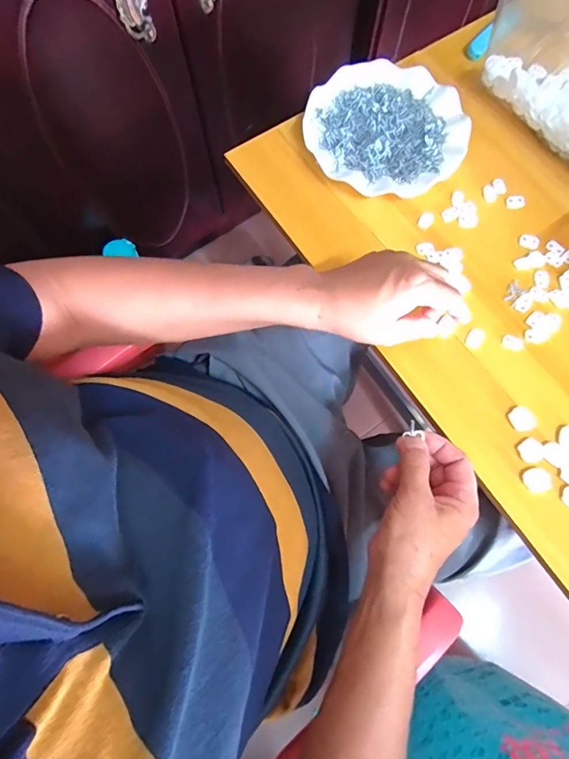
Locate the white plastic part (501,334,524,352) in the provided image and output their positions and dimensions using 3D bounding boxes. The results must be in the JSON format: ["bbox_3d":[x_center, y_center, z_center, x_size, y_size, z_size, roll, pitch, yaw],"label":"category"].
[{"bbox_3d":[0.232,-0.037,0.424,0.021,0.004,0.015,25,75,7],"label":"white plastic part"}]

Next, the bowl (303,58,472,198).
[{"bbox_3d":[0.117,-0.290,0.489,0.179,0.023,0.174,0,74,0],"label":"bowl"}]

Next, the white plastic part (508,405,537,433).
[{"bbox_3d":[0.228,0.037,0.400,0.021,0.008,0.023,0,74,0],"label":"white plastic part"}]

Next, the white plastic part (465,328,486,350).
[{"bbox_3d":[0.194,-0.042,0.425,0.016,0.004,0.024,35,76,9],"label":"white plastic part"}]

